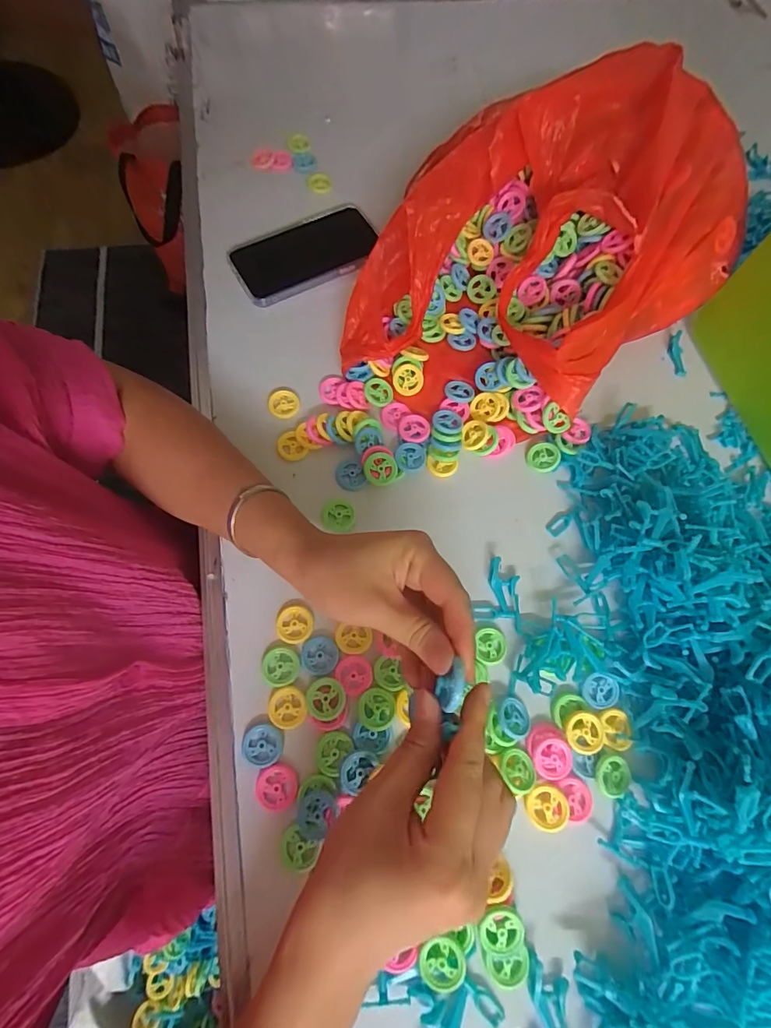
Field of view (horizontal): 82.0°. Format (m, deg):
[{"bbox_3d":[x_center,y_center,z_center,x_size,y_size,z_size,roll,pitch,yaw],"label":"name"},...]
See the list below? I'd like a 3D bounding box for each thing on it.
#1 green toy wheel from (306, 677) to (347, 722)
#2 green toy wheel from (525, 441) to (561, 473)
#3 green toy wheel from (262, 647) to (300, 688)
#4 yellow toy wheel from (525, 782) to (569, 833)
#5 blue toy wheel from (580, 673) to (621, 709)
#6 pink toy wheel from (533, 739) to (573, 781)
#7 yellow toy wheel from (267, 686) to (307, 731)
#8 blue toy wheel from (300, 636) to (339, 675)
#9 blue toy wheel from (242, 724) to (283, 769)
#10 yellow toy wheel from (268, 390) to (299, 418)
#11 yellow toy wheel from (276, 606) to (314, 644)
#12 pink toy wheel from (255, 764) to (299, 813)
[{"bbox_3d":[-0.045,0.140,0.337,0.029,0.007,0.029,1,70,-3],"label":"green toy wheel"},{"bbox_3d":[0.147,-0.053,0.415,0.031,0.004,0.028,-7,83,9],"label":"green toy wheel"},{"bbox_3d":[-0.082,0.119,0.344,0.029,0.004,0.028,1,70,-3],"label":"green toy wheel"},{"bbox_3d":[0.117,0.212,0.320,0.029,0.005,0.031,1,70,-3],"label":"yellow toy wheel"},{"bbox_3d":[0.171,0.140,0.351,0.030,0.004,0.028,0,88,2],"label":"blue toy wheel"},{"bbox_3d":[0.125,0.183,0.330,0.029,0.006,0.027,1,70,-3],"label":"pink toy wheel"},{"bbox_3d":[-0.074,0.146,0.335,0.029,0.004,0.029,1,70,-3],"label":"yellow toy wheel"},{"bbox_3d":[-0.052,0.111,0.349,0.029,0.004,0.028,1,70,-3],"label":"blue toy wheel"},{"bbox_3d":[-0.091,0.172,0.328,0.030,0.005,0.029,1,70,-3],"label":"blue toy wheel"},{"bbox_3d":[-0.098,-0.106,0.429,0.029,0.006,0.025,-10,71,-6],"label":"yellow toy wheel"},{"bbox_3d":[-0.073,0.089,0.356,0.029,0.004,0.028,1,70,-3],"label":"yellow toy wheel"},{"bbox_3d":[-0.078,0.197,0.319,0.030,0.004,0.030,1,70,-3],"label":"pink toy wheel"}]

